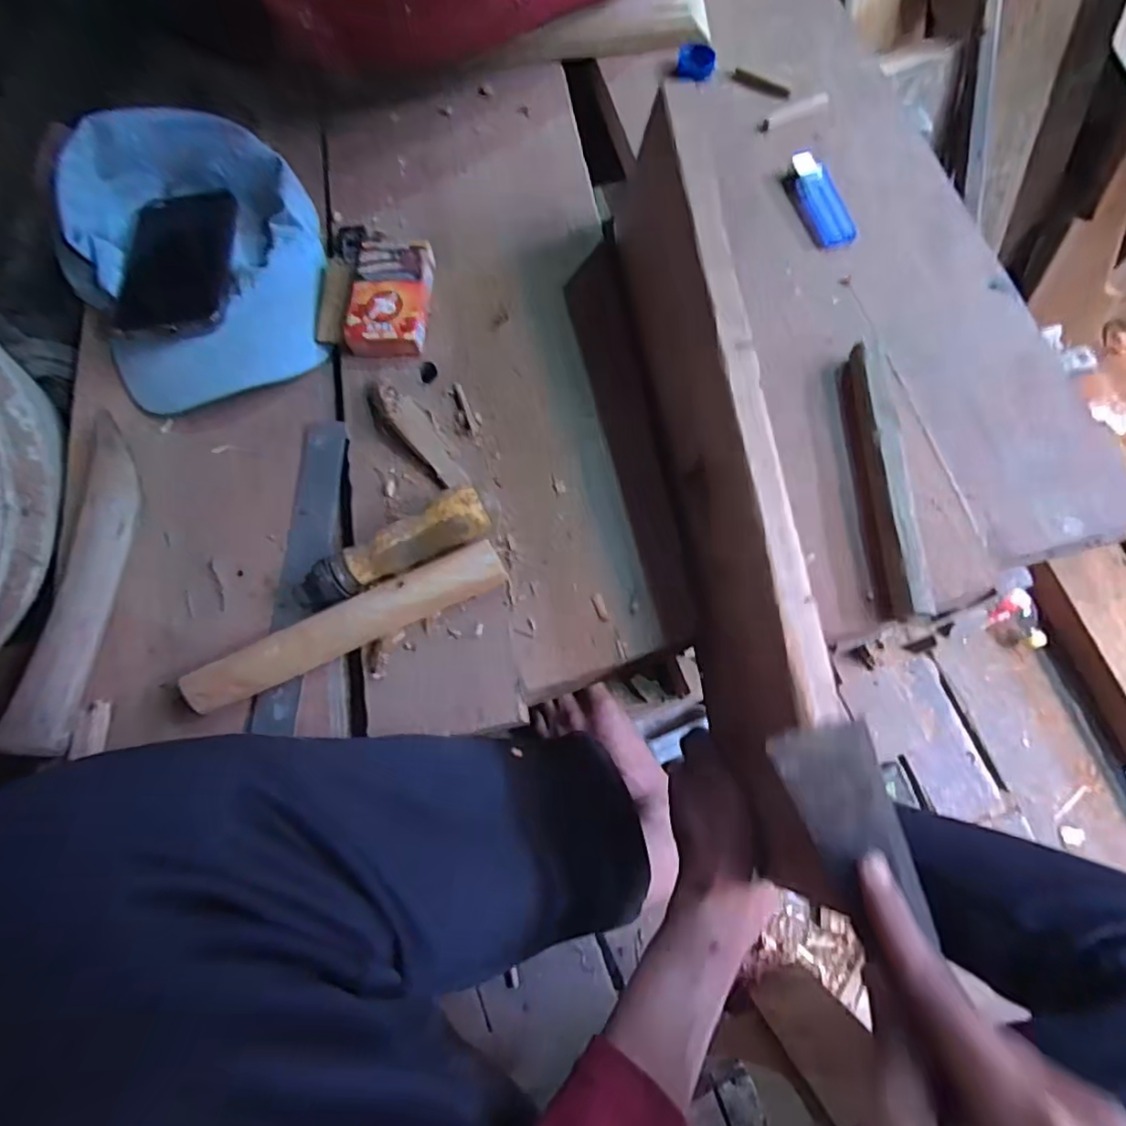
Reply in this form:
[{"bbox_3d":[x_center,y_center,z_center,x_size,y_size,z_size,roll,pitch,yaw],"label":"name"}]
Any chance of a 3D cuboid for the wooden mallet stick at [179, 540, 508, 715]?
[{"bbox_3d":[-0.132,0.037,0.384,0.198,0.025,0.031,-24,73,-5],"label":"wooden mallet stick"}]

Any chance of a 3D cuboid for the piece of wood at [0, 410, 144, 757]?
[{"bbox_3d":[-0.308,0.009,0.402,0.042,0.020,0.219,1,73,3],"label":"piece of wood"}]

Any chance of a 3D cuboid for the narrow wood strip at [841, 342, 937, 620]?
[{"bbox_3d":[0.204,-0.055,0.393,0.025,0.027,0.181,-2,73,2],"label":"narrow wood strip"}]

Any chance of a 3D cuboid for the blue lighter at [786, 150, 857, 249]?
[{"bbox_3d":[0.199,-0.281,0.476,0.031,0.011,0.087,-16,73,-3],"label":"blue lighter"}]

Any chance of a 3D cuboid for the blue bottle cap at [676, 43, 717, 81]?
[{"bbox_3d":[0.113,-0.426,0.525,0.031,0.011,0.033,-1,73,2],"label":"blue bottle cap"}]

